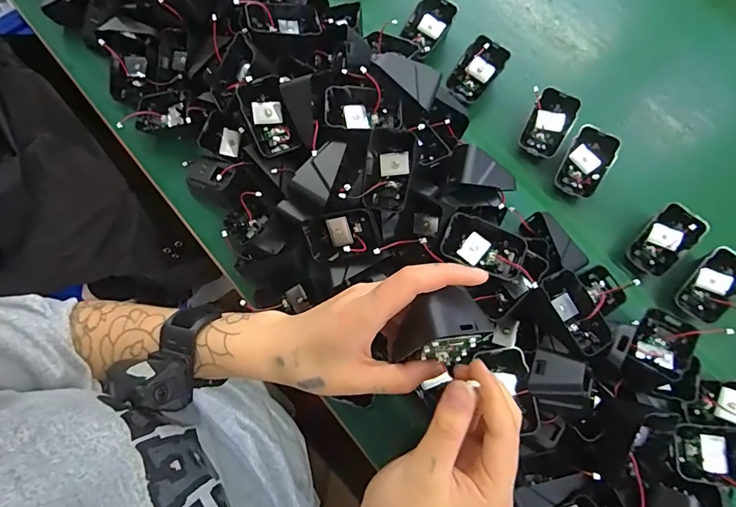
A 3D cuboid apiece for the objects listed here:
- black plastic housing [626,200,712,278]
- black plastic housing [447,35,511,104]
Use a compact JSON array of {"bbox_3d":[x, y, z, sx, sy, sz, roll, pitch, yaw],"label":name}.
[{"bbox_3d":[0.295,-0.013,0.421,0.044,0.019,0.069,41,110,9],"label":"black plastic housing"},{"bbox_3d":[0.120,-0.202,0.464,0.042,0.022,0.067,35,106,-3],"label":"black plastic housing"}]

